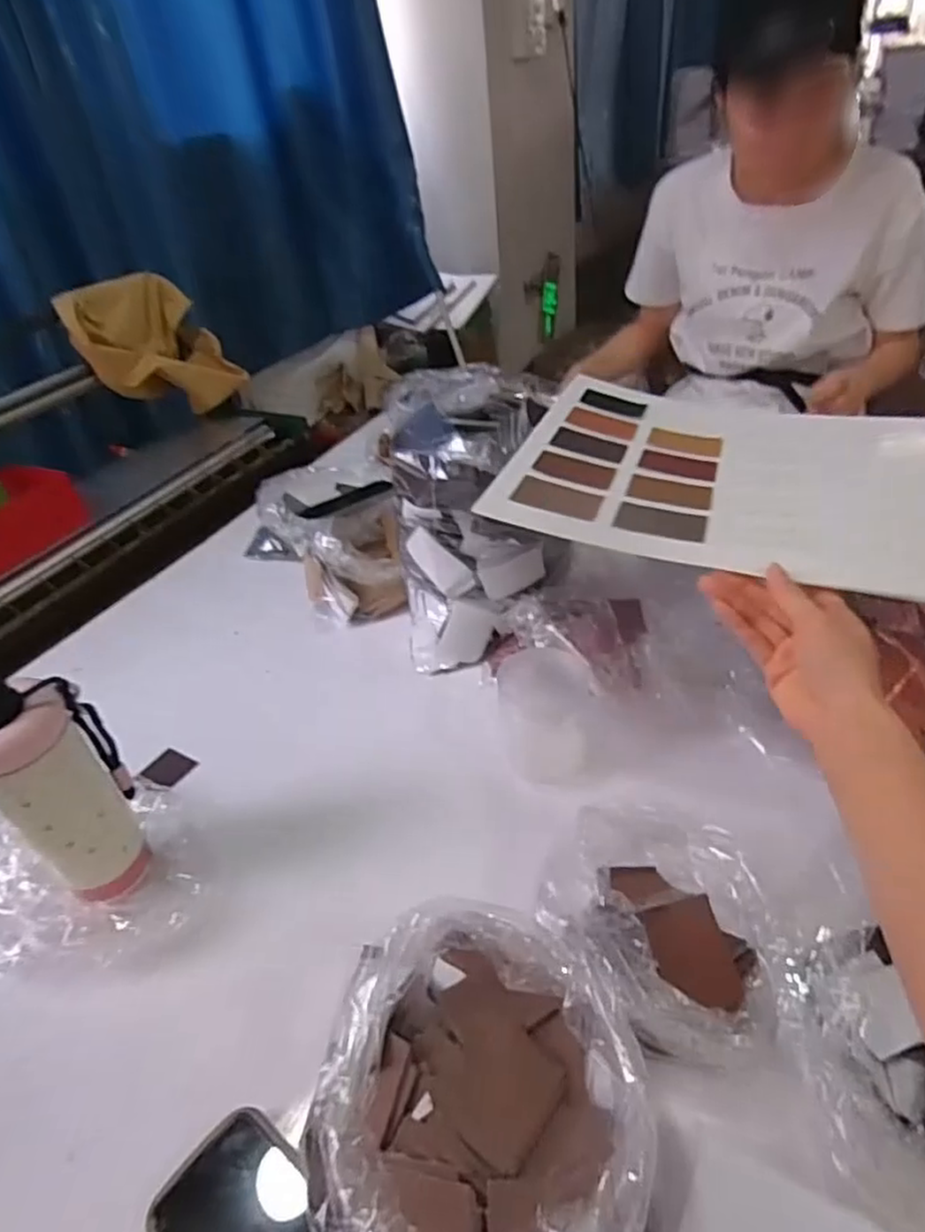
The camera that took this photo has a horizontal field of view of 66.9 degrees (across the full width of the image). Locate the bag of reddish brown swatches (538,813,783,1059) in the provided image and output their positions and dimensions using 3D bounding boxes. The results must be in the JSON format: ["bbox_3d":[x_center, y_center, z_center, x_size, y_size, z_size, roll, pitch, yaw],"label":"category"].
[{"bbox_3d":[0.138,0.215,0.513,0.151,0.062,0.197,-2,38,7],"label":"bag of reddish brown swatches"}]

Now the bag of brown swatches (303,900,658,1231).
[{"bbox_3d":[0.014,0.290,0.407,0.189,0.102,0.191,11,41,22],"label":"bag of brown swatches"}]

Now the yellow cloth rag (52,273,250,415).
[{"bbox_3d":[-0.594,-0.520,1.366,0.150,0.268,0.313,23,47,33],"label":"yellow cloth rag"}]

